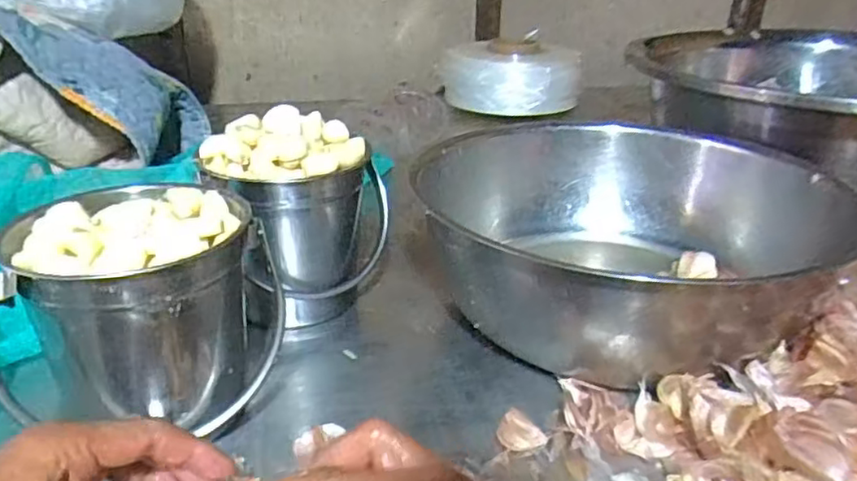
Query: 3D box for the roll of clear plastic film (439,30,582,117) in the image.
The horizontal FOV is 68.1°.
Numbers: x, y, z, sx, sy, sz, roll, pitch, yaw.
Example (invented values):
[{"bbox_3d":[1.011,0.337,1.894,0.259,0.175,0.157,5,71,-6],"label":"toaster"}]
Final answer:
[{"bbox_3d":[0.139,-0.289,1.105,0.216,0.105,0.189,-3,25,-9],"label":"roll of clear plastic film"}]

